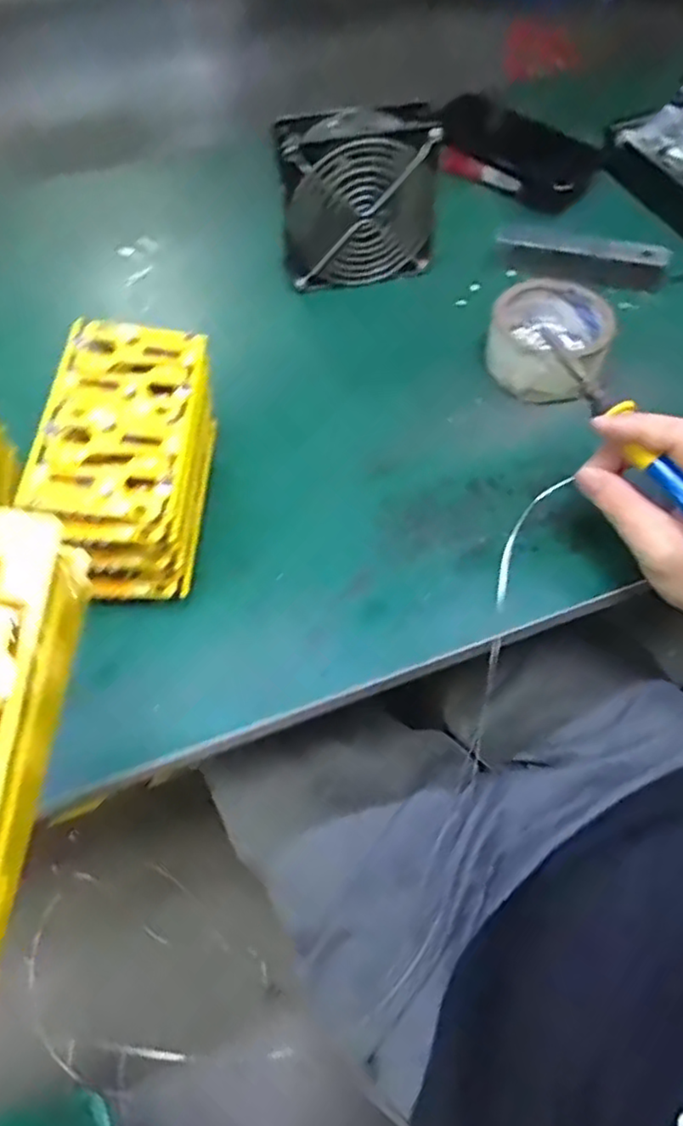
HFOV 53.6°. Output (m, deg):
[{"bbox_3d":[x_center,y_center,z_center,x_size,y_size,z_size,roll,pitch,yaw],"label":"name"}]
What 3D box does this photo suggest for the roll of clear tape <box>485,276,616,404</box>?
[{"bbox_3d":[0.158,-0.167,0.523,0.089,0.053,0.092,-1,58,1],"label":"roll of clear tape"}]

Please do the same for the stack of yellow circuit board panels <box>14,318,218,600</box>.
[{"bbox_3d":[-0.125,-0.064,0.412,0.086,0.080,0.151,1,58,2],"label":"stack of yellow circuit board panels"}]

